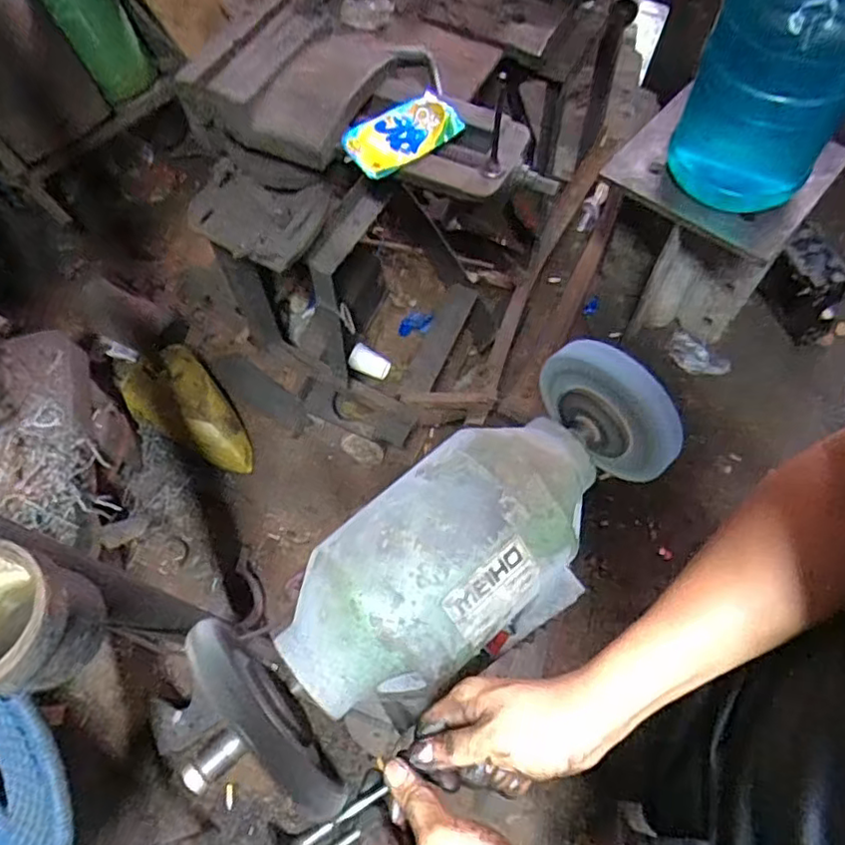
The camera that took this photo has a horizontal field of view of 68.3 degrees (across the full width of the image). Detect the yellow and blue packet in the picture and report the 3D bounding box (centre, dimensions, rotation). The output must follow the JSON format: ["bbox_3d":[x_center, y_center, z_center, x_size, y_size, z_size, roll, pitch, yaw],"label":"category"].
[{"bbox_3d":[-0.031,-0.425,0.912,0.165,0.030,0.109,-38,67,-18],"label":"yellow and blue packet"}]

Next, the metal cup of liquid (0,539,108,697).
[{"bbox_3d":[-0.330,0.163,0.498,0.114,0.102,0.105,-1,61,1],"label":"metal cup of liquid"}]

